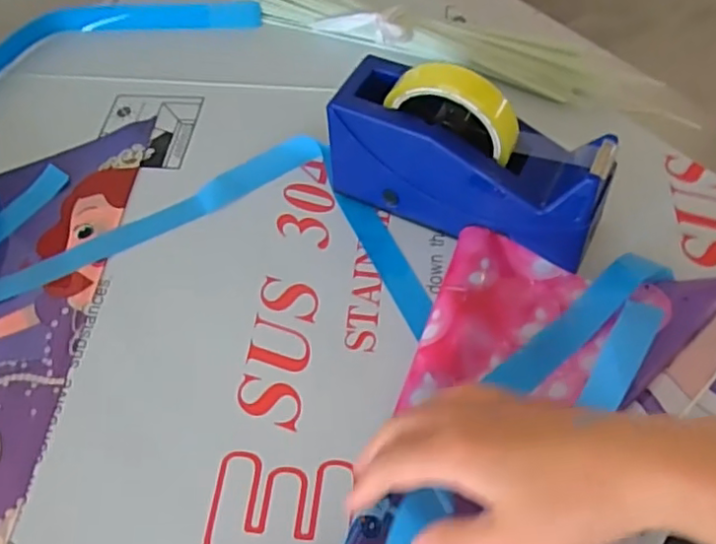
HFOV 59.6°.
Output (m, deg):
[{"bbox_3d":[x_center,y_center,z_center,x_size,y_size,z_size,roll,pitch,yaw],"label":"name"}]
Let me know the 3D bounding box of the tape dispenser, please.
[{"bbox_3d":[0.079,-0.080,0.455,0.205,0.126,0.072,27,63,20],"label":"tape dispenser"}]

